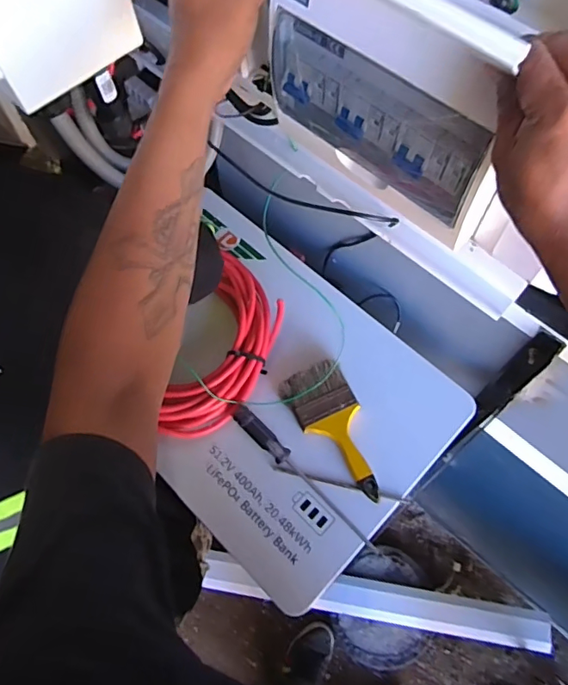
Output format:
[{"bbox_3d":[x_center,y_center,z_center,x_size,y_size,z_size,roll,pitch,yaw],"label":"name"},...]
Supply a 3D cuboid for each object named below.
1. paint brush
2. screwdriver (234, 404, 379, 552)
[{"bbox_3d":[0.083,0.129,0.738,0.099,0.034,0.215,-27,67,-12],"label":"paint brush"},{"bbox_3d":[0.027,0.191,0.717,0.025,0.021,0.273,-42,71,-18],"label":"screwdriver"}]

